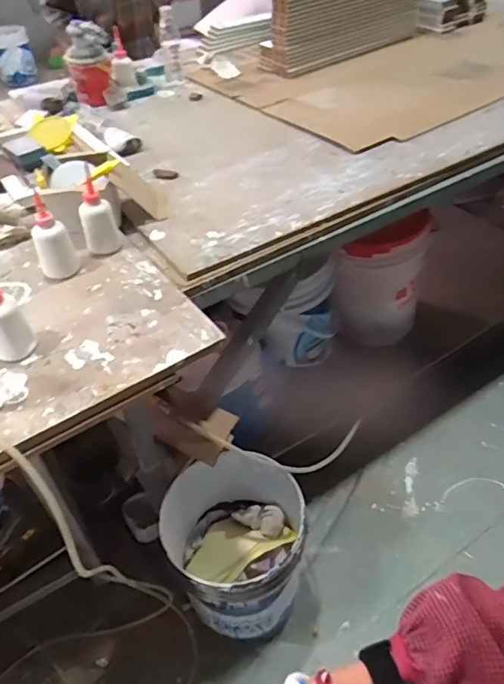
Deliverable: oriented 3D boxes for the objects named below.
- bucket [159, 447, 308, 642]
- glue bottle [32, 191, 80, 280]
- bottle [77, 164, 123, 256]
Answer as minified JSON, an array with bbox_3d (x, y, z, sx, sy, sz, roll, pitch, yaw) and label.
[{"bbox_3d":[-0.041,0.453,1.218,0.307,0.326,0.352,-8,43,-5],"label":"bucket"},{"bbox_3d":[-0.347,-0.178,0.931,0.065,0.127,0.057,-19,46,-15],"label":"glue bottle"},{"bbox_3d":[-0.284,-0.235,0.983,0.063,0.133,0.070,30,53,30],"label":"bottle"}]

